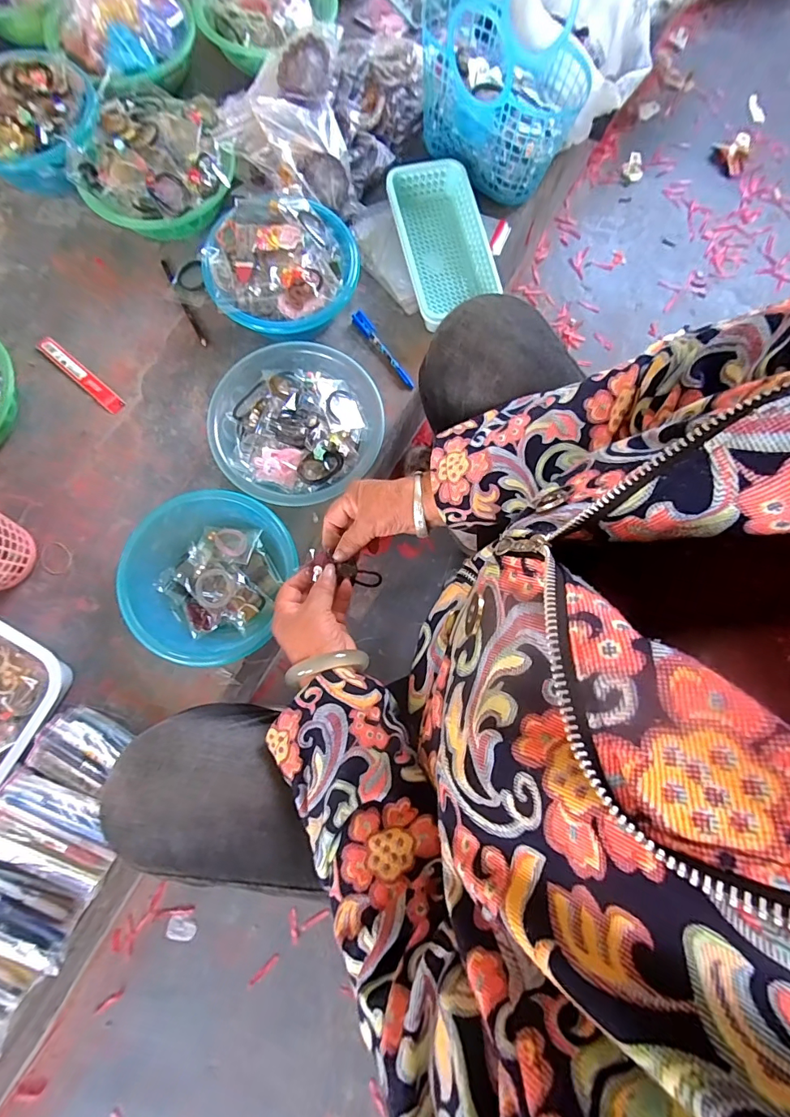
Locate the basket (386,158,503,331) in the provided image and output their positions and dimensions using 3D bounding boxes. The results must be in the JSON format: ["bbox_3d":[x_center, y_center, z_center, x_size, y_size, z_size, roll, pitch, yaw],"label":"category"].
[{"bbox_3d":[0.082,-0.513,0.744,0.133,0.051,0.272,-13,79,-4],"label":"basket"}]

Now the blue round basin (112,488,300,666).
[{"bbox_3d":[-0.254,0.022,0.620,0.198,0.079,0.217,0,78,-1],"label":"blue round basin"}]

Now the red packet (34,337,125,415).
[{"bbox_3d":[-0.495,-0.290,0.715,0.180,0.004,0.027,40,80,7],"label":"red packet"}]

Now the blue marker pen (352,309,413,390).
[{"bbox_3d":[-0.016,-0.337,0.730,0.021,0.018,0.152,-38,82,-8],"label":"blue marker pen"}]

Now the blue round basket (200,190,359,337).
[{"bbox_3d":[-0.178,-0.439,0.707,0.207,0.090,0.219,0,78,-1],"label":"blue round basket"}]

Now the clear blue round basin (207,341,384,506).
[{"bbox_3d":[-0.142,-0.191,0.668,0.222,0.072,0.238,0,78,-1],"label":"clear blue round basin"}]

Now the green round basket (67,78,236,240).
[{"bbox_3d":[-0.375,-0.621,0.736,0.230,0.100,0.239,0,78,-1],"label":"green round basket"}]

